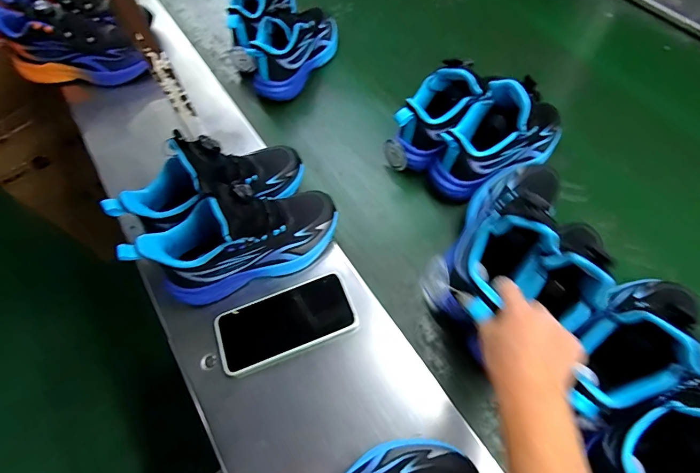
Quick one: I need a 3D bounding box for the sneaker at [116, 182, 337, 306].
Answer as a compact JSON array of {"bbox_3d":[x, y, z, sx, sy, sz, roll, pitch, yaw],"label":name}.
[{"bbox_3d":[-0.125,0.002,0.462,0.228,0.157,0.079,-20,65,-9],"label":"sneaker"}]

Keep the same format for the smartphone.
[{"bbox_3d":[-0.078,0.104,0.464,0.162,0.018,0.077,-20,65,-9],"label":"smartphone"}]

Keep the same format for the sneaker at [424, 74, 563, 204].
[{"bbox_3d":[0.212,-0.150,0.522,0.198,0.137,0.084,-30,67,-13],"label":"sneaker"}]

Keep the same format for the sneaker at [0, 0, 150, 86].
[{"bbox_3d":[-0.474,-0.336,0.662,0.225,0.119,0.079,1,63,2],"label":"sneaker"}]

